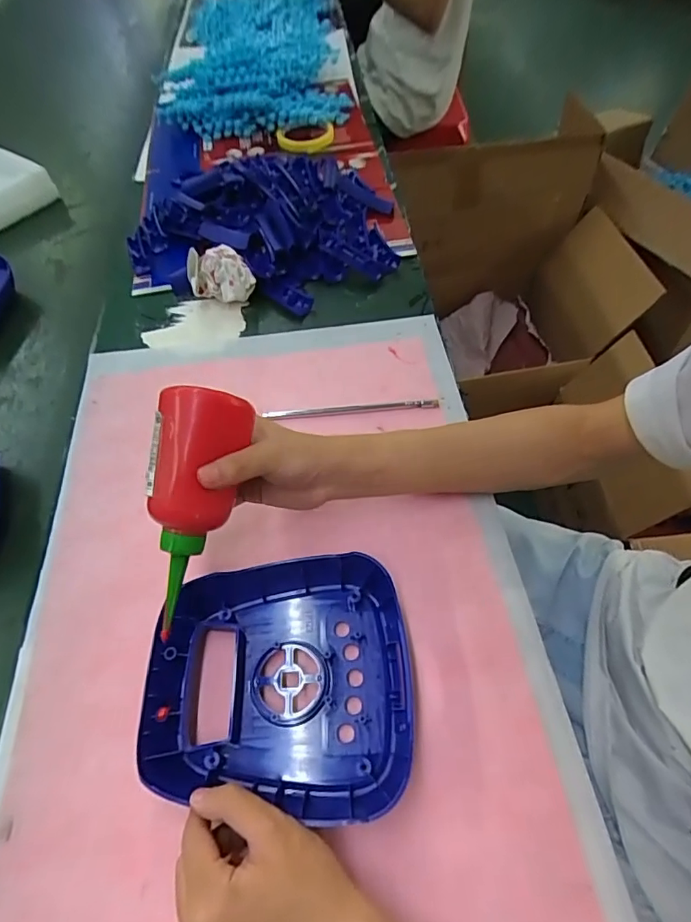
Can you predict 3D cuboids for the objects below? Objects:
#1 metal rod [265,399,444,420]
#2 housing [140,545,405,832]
[{"bbox_3d":[0.008,-0.054,0.517,0.175,0.012,0.011,-5,56,-2],"label":"metal rod"},{"bbox_3d":[-0.046,0.154,0.355,0.179,0.039,0.162,-3,56,0],"label":"housing"}]

